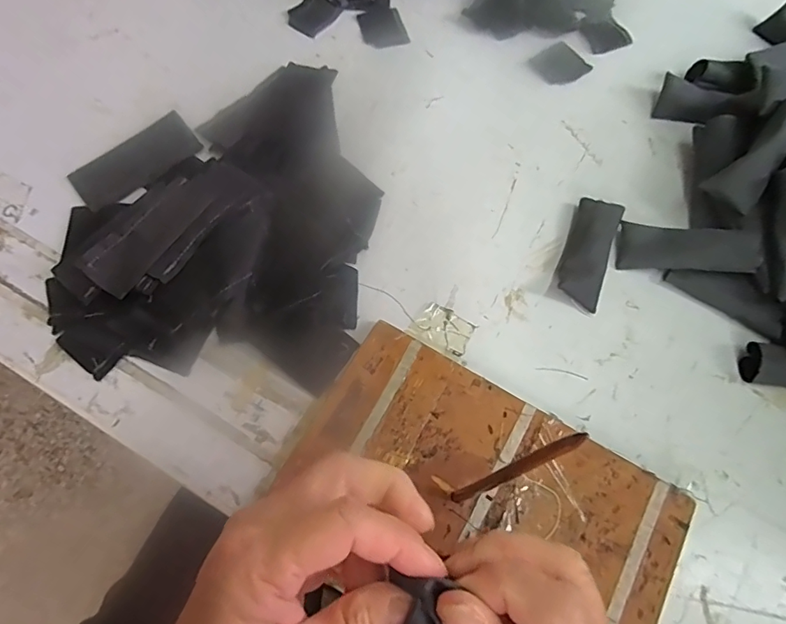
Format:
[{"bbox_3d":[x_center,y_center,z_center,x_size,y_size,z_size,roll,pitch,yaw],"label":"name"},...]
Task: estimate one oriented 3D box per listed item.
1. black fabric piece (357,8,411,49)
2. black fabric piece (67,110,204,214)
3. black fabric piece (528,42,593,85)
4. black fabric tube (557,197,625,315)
[{"bbox_3d":[-0.011,-0.314,0.542,0.049,0.005,0.050,-17,70,-8],"label":"black fabric piece"},{"bbox_3d":[-0.239,-0.141,0.455,0.114,0.005,0.057,-41,73,-14],"label":"black fabric piece"},{"bbox_3d":[0.176,-0.262,0.517,0.052,0.004,0.048,-34,73,-14],"label":"black fabric piece"},{"bbox_3d":[0.175,-0.054,0.434,0.039,0.021,0.104,20,69,6],"label":"black fabric tube"}]

